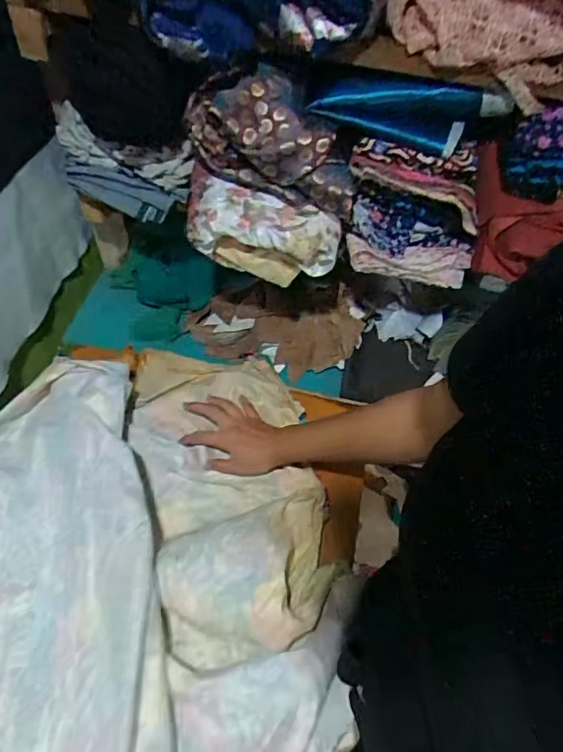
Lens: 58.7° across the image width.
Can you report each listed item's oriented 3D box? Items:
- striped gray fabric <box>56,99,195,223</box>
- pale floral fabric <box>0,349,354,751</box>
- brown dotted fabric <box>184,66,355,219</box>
[{"bbox_3d":[-0.231,-0.296,0.731,0.203,0.109,0.056,20,55,10],"label":"striped gray fabric"},{"bbox_3d":[-0.225,0.225,0.522,0.551,0.104,0.612,-4,54,-8],"label":"pale floral fabric"},{"bbox_3d":[-0.006,-0.289,0.620,0.210,0.127,0.072,16,54,7],"label":"brown dotted fabric"}]

